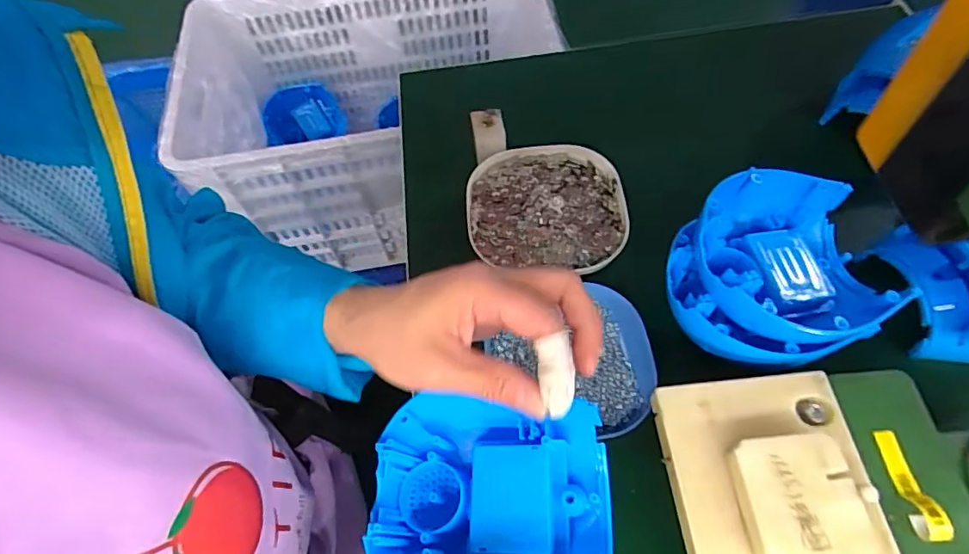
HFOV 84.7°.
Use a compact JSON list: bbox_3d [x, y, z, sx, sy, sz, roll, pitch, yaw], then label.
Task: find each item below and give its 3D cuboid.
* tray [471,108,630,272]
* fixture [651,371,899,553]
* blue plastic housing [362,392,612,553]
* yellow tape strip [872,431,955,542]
[{"bbox_3d":[0.056,-0.082,0.491,0.143,0.034,0.161,-1,60,4],"label":"tray"},{"bbox_3d":[0.168,0.128,0.302,0.107,0.031,0.147,-6,60,1],"label":"fixture"},{"bbox_3d":[0.003,0.131,0.315,0.135,0.066,0.112,3,61,6],"label":"blue plastic housing"},{"bbox_3d":[0.259,0.124,0.321,0.015,0.012,0.063,-4,60,2],"label":"yellow tape strip"}]

